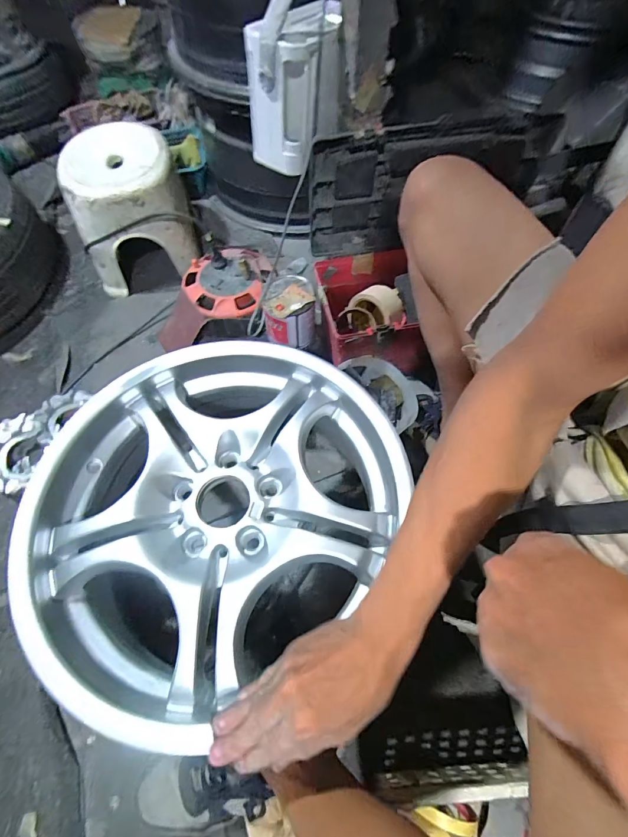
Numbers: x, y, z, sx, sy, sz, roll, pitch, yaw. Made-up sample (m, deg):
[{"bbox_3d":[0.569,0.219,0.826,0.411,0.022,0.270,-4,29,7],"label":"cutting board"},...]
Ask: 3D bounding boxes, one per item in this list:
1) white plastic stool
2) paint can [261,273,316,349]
[{"bbox_3d":[-0.411,-0.474,0.835,0.239,0.227,0.238,-16,63,-8],"label":"white plastic stool"},{"bbox_3d":[-0.051,-0.214,0.733,0.096,0.107,0.094,0,62,0],"label":"paint can"}]

